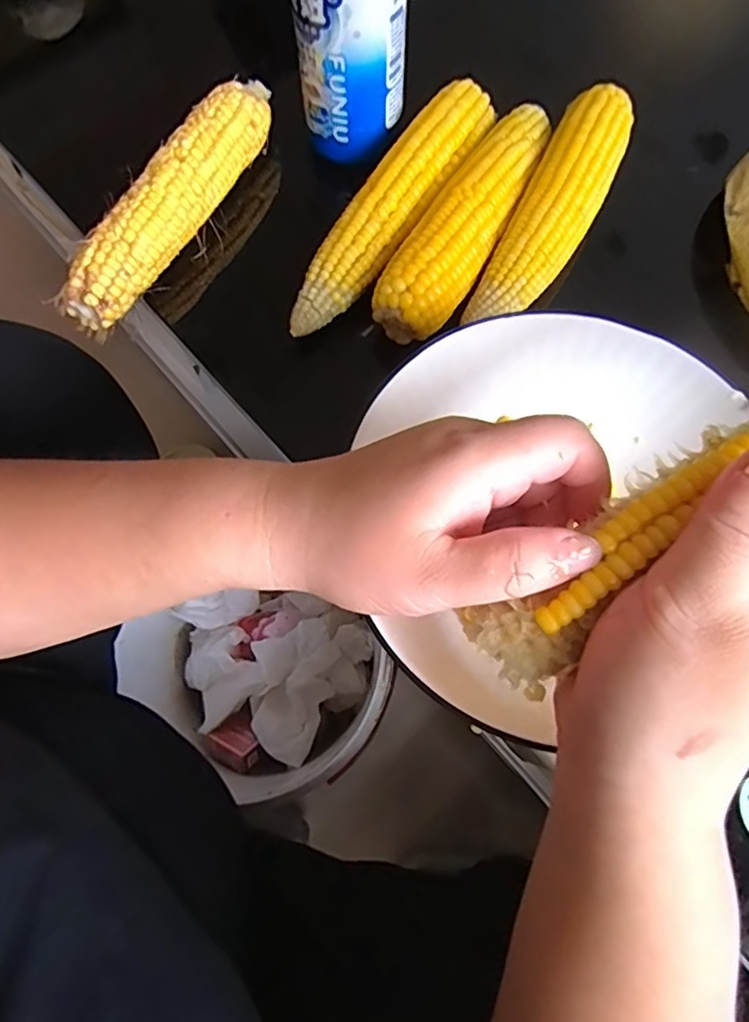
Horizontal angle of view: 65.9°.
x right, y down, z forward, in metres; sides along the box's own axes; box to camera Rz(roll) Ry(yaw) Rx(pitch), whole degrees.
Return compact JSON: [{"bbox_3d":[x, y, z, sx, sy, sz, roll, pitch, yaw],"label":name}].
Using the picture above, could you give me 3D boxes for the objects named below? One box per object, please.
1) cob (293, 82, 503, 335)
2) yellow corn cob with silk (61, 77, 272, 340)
[{"bbox_3d":[0.012,-0.188,0.355,0.035,0.033,0.195,33,75,11],"label":"cob"},{"bbox_3d":[-0.123,-0.197,0.363,0.032,0.035,0.194,28,74,10],"label":"yellow corn cob with silk"}]

